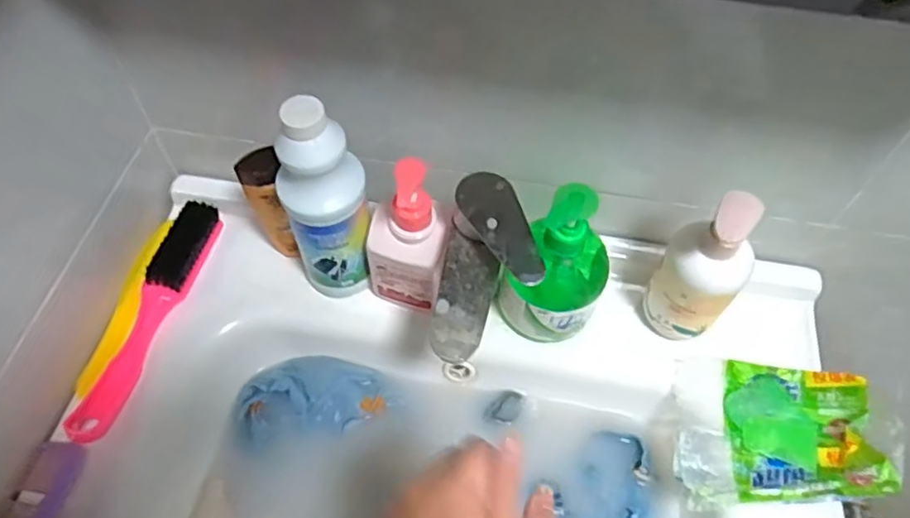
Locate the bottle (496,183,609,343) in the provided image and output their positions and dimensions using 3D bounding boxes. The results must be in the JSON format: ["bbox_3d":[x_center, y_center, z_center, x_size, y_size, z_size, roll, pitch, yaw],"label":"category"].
[{"bbox_3d":[0.081,0.003,0.492,0.073,0.152,0.075,21,57,12],"label":"bottle"}]

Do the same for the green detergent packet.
[{"bbox_3d":[0.253,0.129,0.491,0.144,0.050,0.121,7,55,3],"label":"green detergent packet"}]

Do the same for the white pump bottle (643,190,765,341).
[{"bbox_3d":[0.189,0.012,0.494,0.063,0.164,0.053,34,61,20],"label":"white pump bottle"}]

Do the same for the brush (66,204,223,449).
[{"bbox_3d":[-0.259,0.045,0.538,0.032,0.036,0.221,14,56,8],"label":"brush"}]

